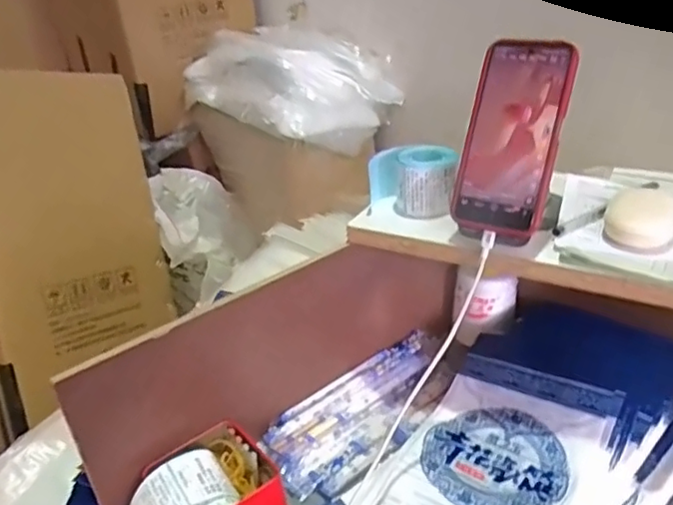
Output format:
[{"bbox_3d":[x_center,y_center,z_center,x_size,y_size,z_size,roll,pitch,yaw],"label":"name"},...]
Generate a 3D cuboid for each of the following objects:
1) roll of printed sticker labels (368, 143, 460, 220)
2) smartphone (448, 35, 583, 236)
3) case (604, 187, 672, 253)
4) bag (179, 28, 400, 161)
[{"bbox_3d":[0.077,-0.072,0.615,0.086,0.061,0.055,-1,29,6],"label":"roll of printed sticker labels"},{"bbox_3d":[0.152,-0.100,0.523,0.078,0.165,0.009,15,3,31],"label":"smartphone"},{"bbox_3d":[0.266,-0.030,0.522,0.055,0.027,0.068,16,35,32],"label":"case"},{"bbox_3d":[-0.113,-0.392,1.375,0.316,0.173,0.508,-25,35,-32],"label":"bag"}]

